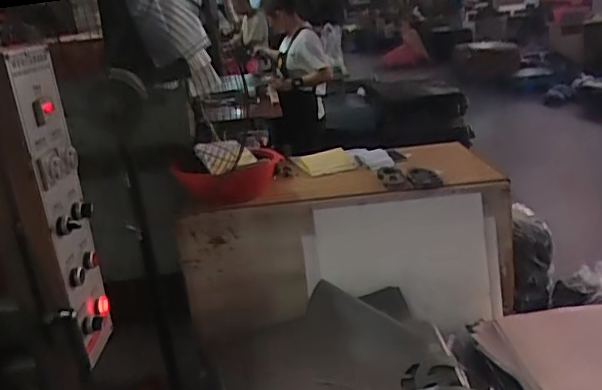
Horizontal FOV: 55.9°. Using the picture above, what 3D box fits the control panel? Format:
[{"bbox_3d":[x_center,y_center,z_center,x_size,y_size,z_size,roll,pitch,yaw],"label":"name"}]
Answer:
[{"bbox_3d":[-0.365,0.021,0.891,0.055,0.468,0.146,-12,20,-15],"label":"control panel"}]

